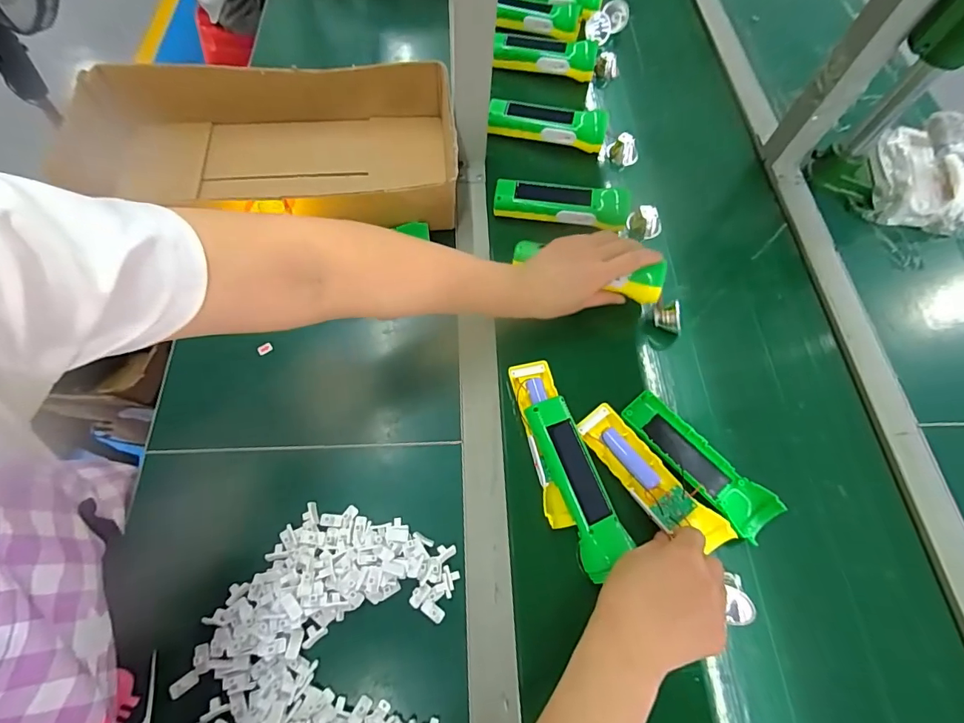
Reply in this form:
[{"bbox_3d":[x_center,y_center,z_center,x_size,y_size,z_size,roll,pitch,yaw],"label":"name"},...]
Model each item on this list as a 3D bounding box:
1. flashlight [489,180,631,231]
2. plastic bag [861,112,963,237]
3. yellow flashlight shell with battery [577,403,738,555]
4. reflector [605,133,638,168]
[{"bbox_3d":[0.101,-0.198,0.563,0.167,0.039,0.046,11,68,2],"label":"flashlight"},{"bbox_3d":[0.569,-0.237,0.571,0.123,0.114,0.142,-35,71,-17],"label":"plastic bag"},{"bbox_3d":[0.157,0.111,0.425,0.045,0.021,0.159,-38,69,-18],"label":"yellow flashlight shell with battery"},{"bbox_3d":[0.199,-0.298,0.635,0.043,0.043,0.022,16,68,4],"label":"reflector"}]

